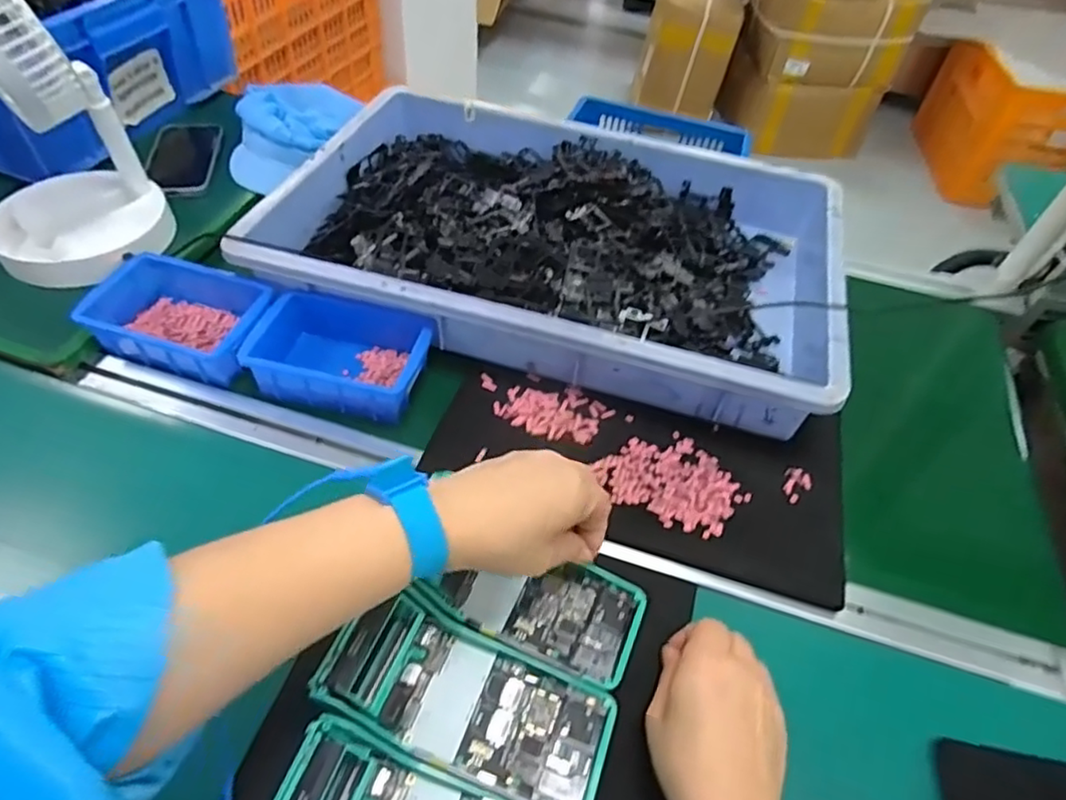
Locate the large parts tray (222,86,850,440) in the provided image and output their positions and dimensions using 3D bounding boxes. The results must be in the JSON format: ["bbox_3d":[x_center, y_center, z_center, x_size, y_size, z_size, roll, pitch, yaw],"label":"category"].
[{"bbox_3d":[0.033,-0.168,0.669,0.547,0.092,0.372,16,49,9],"label":"large parts tray"}]

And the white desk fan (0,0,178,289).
[{"bbox_3d":[-0.450,-0.257,0.548,0.147,0.286,0.147,-26,56,-26],"label":"white desk fan"}]

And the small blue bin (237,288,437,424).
[{"bbox_3d":[-0.168,-0.044,0.568,0.150,0.053,0.117,15,48,8],"label":"small blue bin"}]

